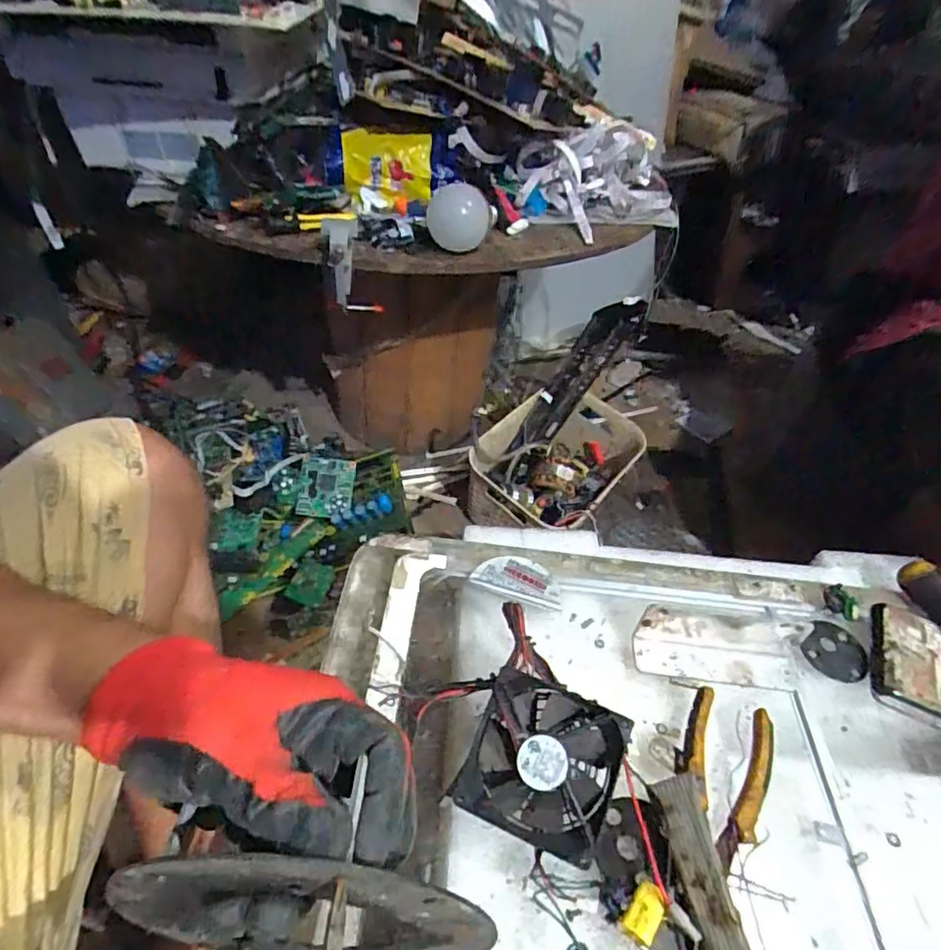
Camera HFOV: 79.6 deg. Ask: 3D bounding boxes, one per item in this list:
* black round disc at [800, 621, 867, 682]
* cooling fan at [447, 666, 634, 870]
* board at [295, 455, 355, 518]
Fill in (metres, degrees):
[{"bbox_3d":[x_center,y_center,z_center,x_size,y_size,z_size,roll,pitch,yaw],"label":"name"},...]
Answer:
[{"bbox_3d":[0.320,0.155,0.494,0.049,0.008,0.055,36,52,29],"label":"black round disc"},{"bbox_3d":[0.047,0.191,0.374,0.093,0.023,0.097,22,75,17],"label":"cooling fan"},{"bbox_3d":[-0.227,0.020,0.887,0.083,0.015,0.092,6,80,-1],"label":"board"}]

